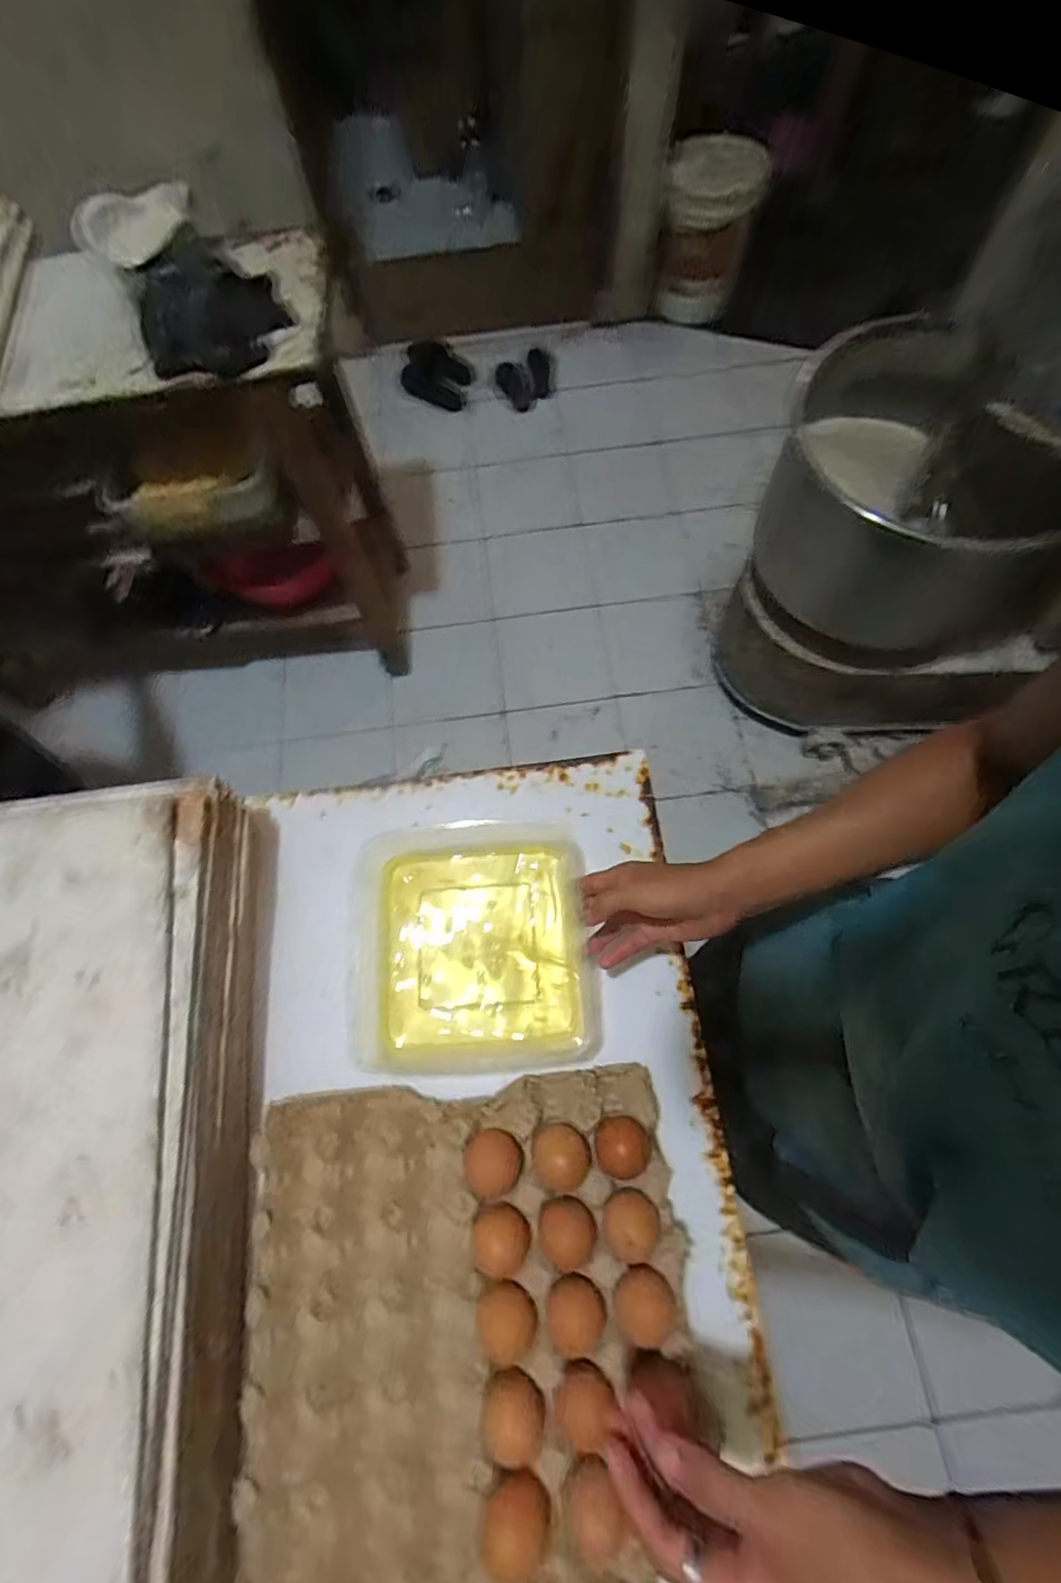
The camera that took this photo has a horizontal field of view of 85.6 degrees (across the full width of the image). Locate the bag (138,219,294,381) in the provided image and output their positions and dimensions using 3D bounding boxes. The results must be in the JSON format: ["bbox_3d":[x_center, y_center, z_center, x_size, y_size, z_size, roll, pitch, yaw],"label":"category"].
[{"bbox_3d":[-0.467,-0.696,0.832,0.155,0.101,0.203,30,74,13],"label":"bag"}]

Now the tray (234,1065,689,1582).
[{"bbox_3d":[-0.048,0.386,0.425,0.317,0.051,0.301,-6,69,0],"label":"tray"}]

